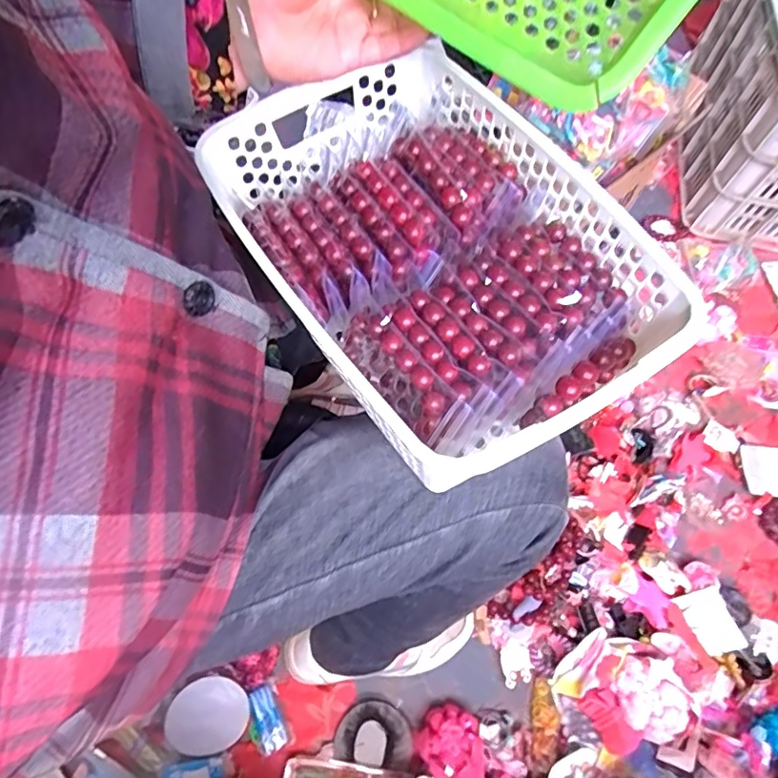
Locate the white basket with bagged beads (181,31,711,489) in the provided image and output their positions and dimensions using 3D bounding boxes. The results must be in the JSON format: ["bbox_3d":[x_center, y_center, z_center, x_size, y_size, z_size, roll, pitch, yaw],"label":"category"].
[{"bbox_3d":[0.022,-0.088,0.348,0.197,0.074,0.292,-30,70,-16],"label":"white basket with bagged beads"}]

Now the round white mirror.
[{"bbox_3d":[-0.214,0.388,0.632,0.084,0.008,0.093,36,87,0],"label":"round white mirror"}]

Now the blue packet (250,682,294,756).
[{"bbox_3d":[-0.150,0.404,0.652,0.039,0.009,0.071,-26,69,-15],"label":"blue packet"}]

